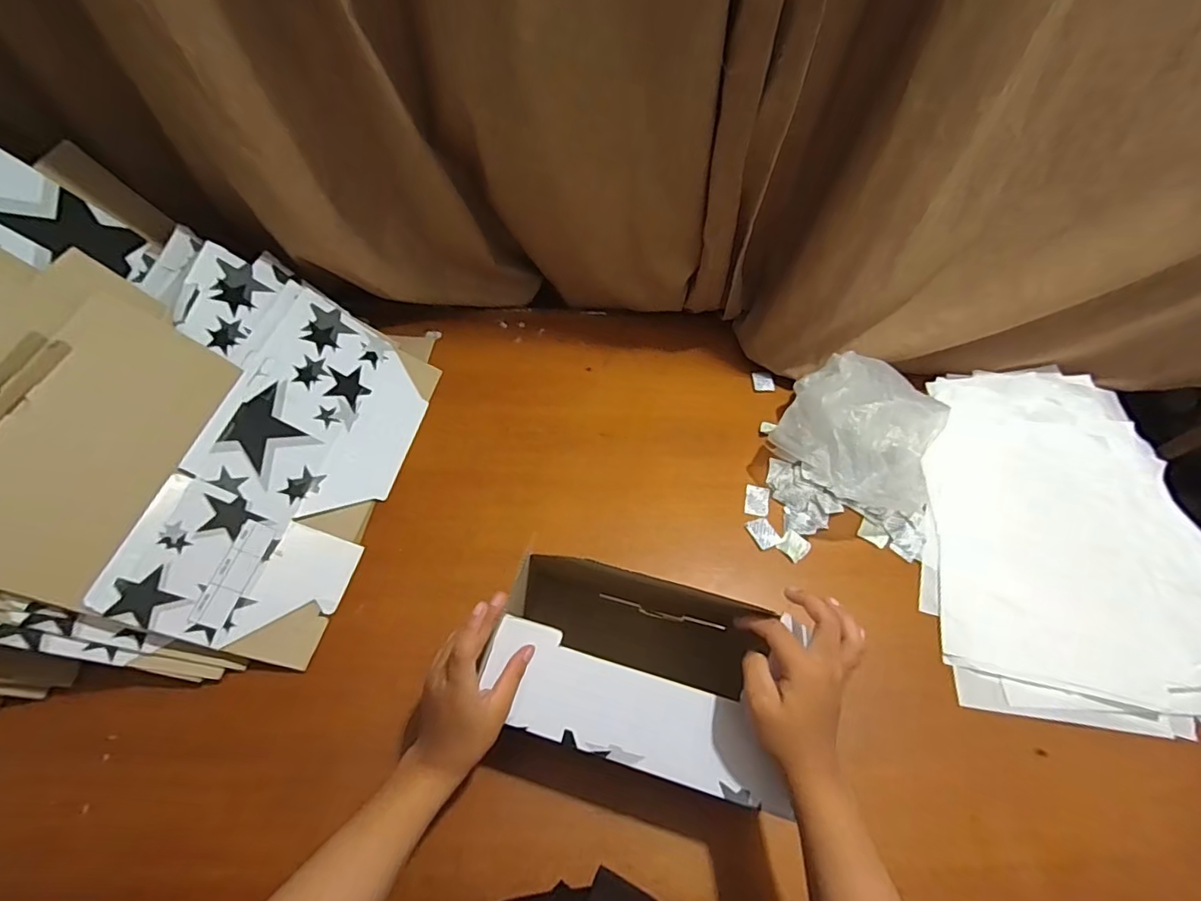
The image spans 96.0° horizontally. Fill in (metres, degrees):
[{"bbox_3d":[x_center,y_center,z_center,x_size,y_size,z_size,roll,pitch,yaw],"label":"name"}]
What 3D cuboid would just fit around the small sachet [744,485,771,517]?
[{"bbox_3d":[0.202,0.065,0.698,0.030,0.004,0.044,13,57,5],"label":"small sachet"}]

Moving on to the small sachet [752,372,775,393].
[{"bbox_3d":[0.241,-0.102,0.800,0.032,0.004,0.040,3,57,-1],"label":"small sachet"}]

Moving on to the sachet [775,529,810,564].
[{"bbox_3d":[0.236,0.117,0.661,0.030,0.009,0.032,-37,66,-24],"label":"sachet"}]

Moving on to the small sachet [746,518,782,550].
[{"bbox_3d":[0.202,0.103,0.671,0.030,0.005,0.038,-17,59,-14],"label":"small sachet"}]

